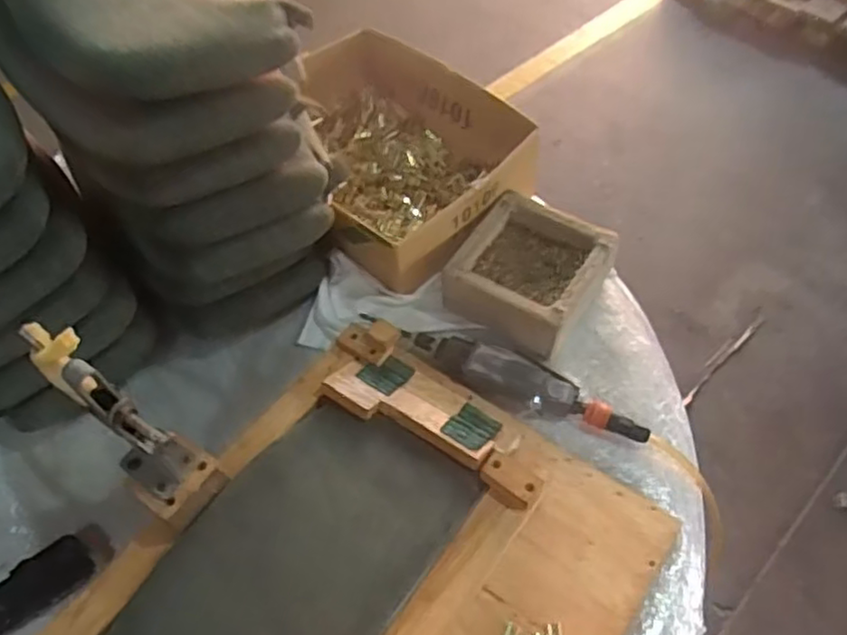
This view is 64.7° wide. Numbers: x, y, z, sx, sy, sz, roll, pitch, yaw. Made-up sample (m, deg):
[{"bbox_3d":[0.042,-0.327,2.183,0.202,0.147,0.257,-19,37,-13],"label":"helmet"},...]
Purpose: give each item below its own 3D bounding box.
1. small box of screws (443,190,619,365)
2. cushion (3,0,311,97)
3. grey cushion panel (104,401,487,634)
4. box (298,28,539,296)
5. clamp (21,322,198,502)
[{"bbox_3d":[0.130,-0.057,0.825,0.166,0.065,0.175,25,59,18],"label":"small box of screws"},{"bbox_3d":[-0.308,-0.351,0.686,0.228,0.042,0.413,-34,60,-20],"label":"cushion"},{"bbox_3d":[-0.127,0.235,0.617,0.200,0.020,0.358,33,62,23],"label":"grey cushion panel"},{"bbox_3d":[-0.056,-0.243,0.936,0.382,0.104,0.310,36,64,24],"label":"box"},{"bbox_3d":[-0.240,0.087,0.543,0.107,0.189,0.049,36,64,24],"label":"clamp"}]

